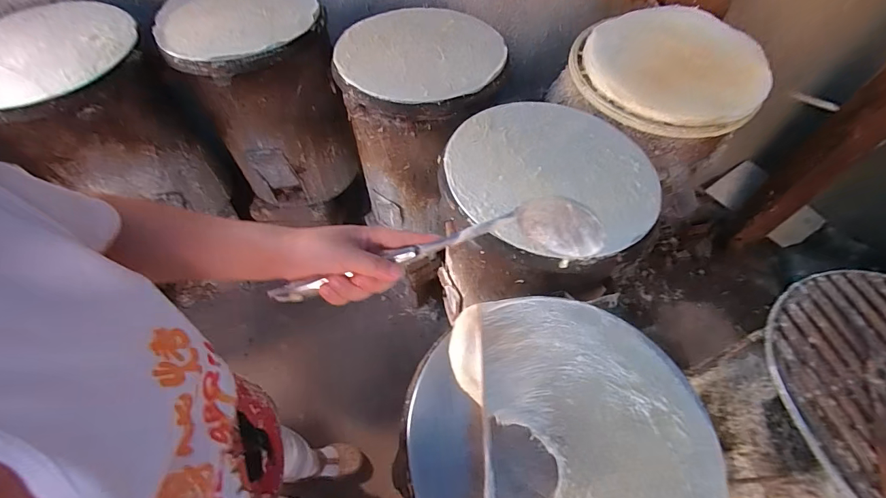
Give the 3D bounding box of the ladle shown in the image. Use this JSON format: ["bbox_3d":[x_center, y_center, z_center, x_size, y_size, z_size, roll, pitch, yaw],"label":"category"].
[{"bbox_3d":[-0.002,0.009,0.410,0.329,0.067,0.057,-12,59,-7],"label":"ladle"}]

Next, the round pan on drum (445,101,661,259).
[{"bbox_3d":[0.198,-0.142,0.709,0.357,0.020,0.356,2,57,-2],"label":"round pan on drum"}]

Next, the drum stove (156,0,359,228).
[{"bbox_3d":[-0.495,-0.450,1.151,0.356,0.460,0.394,-20,60,-15],"label":"drum stove"}]

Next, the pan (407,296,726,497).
[{"bbox_3d":[0.146,0.227,0.493,0.359,0.031,0.351,2,57,-2],"label":"pan"}]

